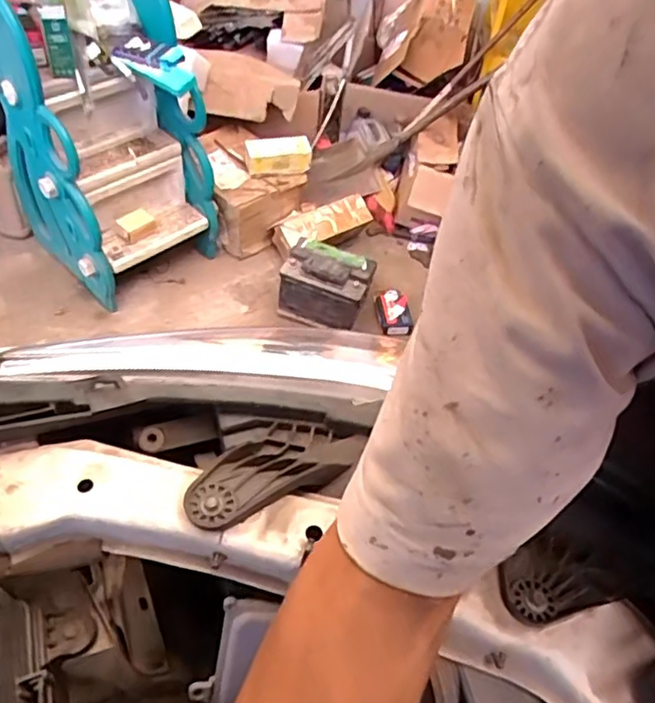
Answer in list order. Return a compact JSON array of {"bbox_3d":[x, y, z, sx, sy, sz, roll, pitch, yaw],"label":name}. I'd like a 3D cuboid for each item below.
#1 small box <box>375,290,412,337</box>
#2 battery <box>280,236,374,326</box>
[{"bbox_3d":[0.202,-0.122,1.836,0.092,0.029,0.186,-1,49,-8],"label":"small box"},{"bbox_3d":[-0.007,-0.189,1.773,0.247,0.197,0.173,14,49,6],"label":"battery"}]

